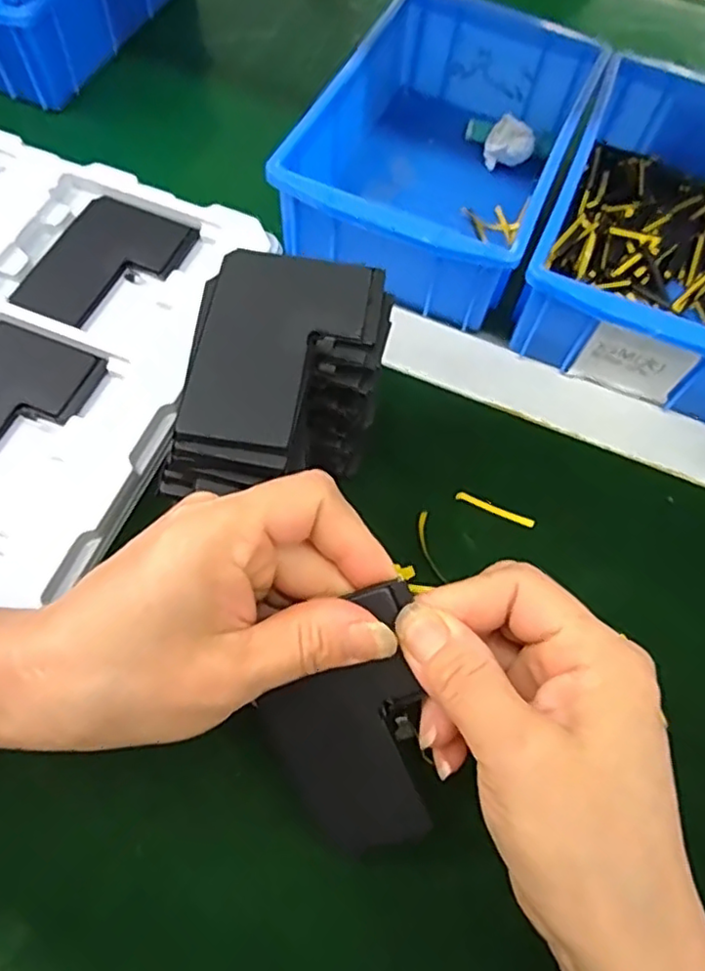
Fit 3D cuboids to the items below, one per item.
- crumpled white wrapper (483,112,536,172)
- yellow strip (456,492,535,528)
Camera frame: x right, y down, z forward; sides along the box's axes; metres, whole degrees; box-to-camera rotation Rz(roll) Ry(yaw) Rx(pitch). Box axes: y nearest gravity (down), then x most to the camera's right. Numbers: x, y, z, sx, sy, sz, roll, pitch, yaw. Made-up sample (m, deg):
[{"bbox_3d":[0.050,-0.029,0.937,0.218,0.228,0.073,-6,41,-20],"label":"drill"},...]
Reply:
[{"bbox_3d":[0.098,-0.213,0.402,0.028,0.024,0.019,15,64,4],"label":"crumpled white wrapper"},{"bbox_3d":[0.069,0.011,0.310,0.039,0.004,0.005,22,65,7],"label":"yellow strip"}]

